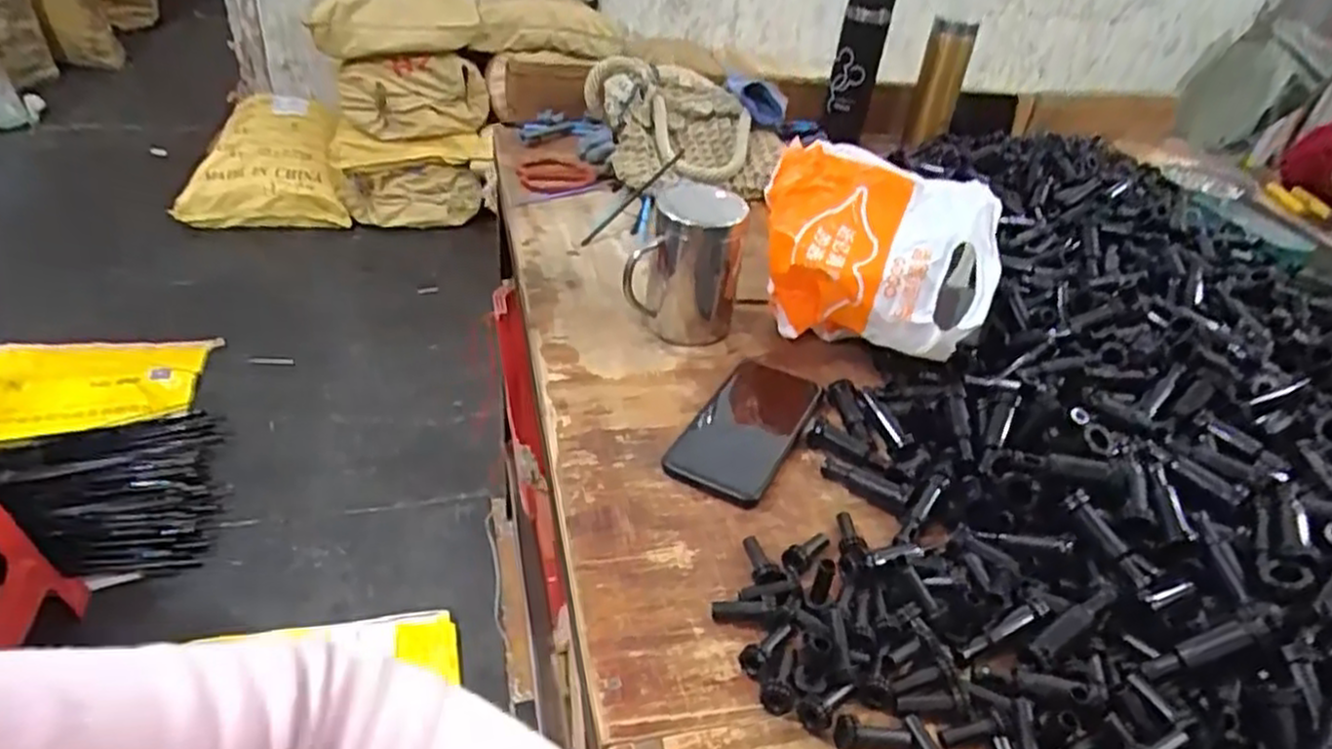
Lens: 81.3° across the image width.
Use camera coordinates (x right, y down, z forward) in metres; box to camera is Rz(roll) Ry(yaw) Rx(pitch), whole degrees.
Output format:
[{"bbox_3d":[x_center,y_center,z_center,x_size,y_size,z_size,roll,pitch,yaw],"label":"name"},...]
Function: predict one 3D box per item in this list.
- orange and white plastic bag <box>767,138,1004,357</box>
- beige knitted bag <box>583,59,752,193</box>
[{"bbox_3d":[0.177,-0.098,0.671,0.197,0.137,0.118,16,37,13],"label":"orange and white plastic bag"},{"bbox_3d":[0.010,-0.319,0.977,0.198,0.102,0.197,-5,38,-15],"label":"beige knitted bag"}]

